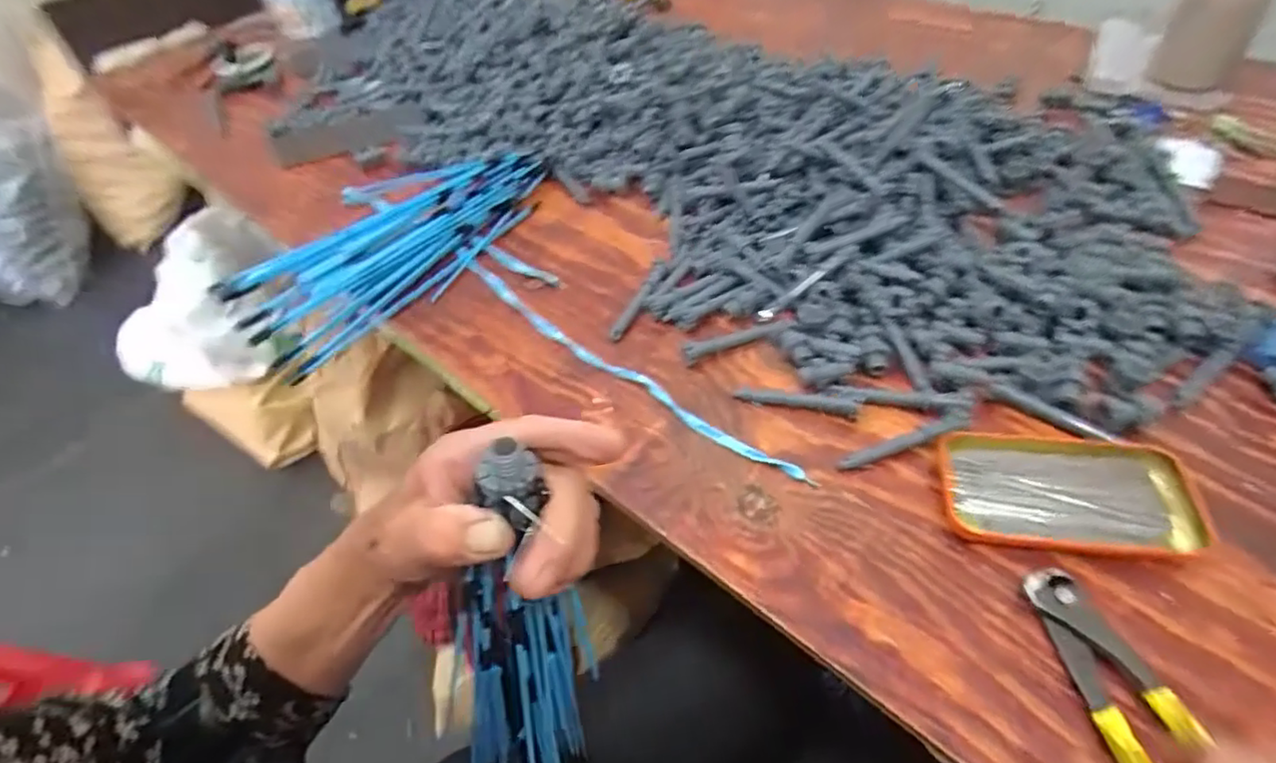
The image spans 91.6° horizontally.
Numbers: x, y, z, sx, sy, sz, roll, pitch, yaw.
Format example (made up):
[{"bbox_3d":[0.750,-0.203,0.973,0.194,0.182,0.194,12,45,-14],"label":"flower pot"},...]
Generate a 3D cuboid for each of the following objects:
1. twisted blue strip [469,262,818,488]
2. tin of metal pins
[{"bbox_3d":[-0.026,-0.020,0.514,0.380,0.010,0.025,34,60,29],"label":"twisted blue strip"},{"bbox_3d":[0.278,0.070,0.397,0.151,0.021,0.079,3,50,8],"label":"tin of metal pins"}]

